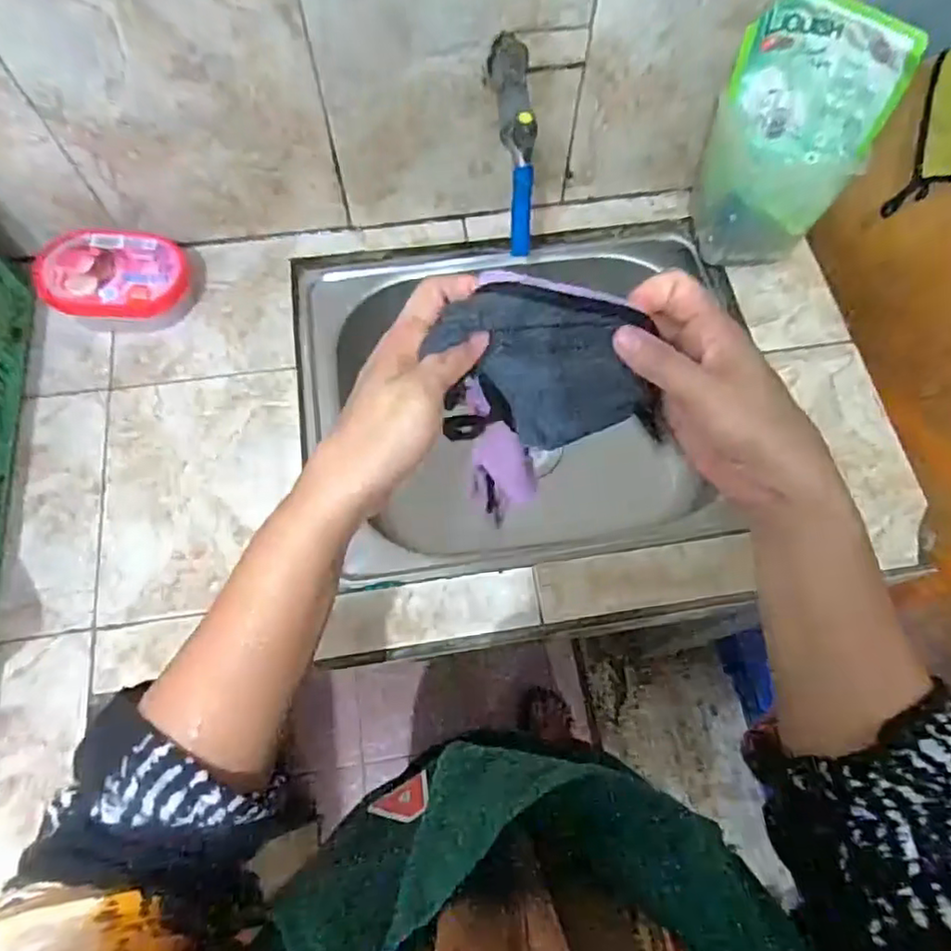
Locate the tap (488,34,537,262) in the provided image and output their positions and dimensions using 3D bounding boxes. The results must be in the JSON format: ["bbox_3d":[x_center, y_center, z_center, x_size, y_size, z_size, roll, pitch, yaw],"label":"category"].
[{"bbox_3d":[0.038,-0.305,0.573,0.035,0.087,0.184,-4,82,-3],"label":"tap"}]

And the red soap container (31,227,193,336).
[{"bbox_3d":[-0.384,-0.208,0.689,0.154,0.055,0.107,7,68,2],"label":"red soap container"}]

